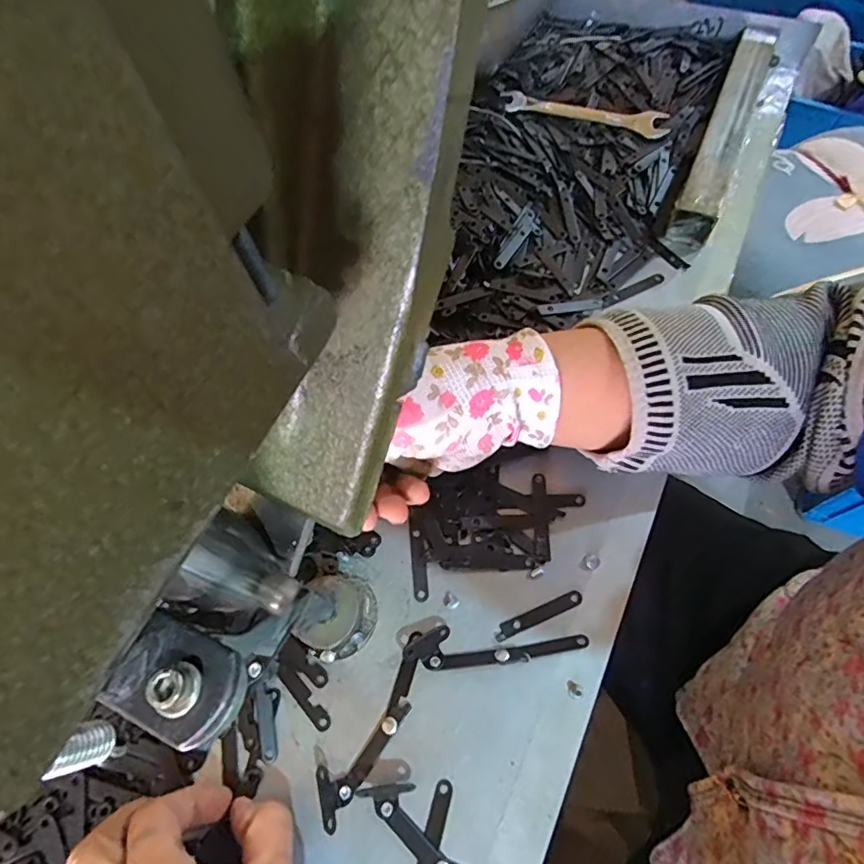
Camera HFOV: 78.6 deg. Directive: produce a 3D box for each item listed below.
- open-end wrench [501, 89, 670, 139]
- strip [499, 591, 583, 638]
[{"bbox_3d":[0.133,-0.281,0.460,0.144,0.010,0.026,18,68,13],"label":"open-end wrench"},{"bbox_3d":[0.063,0.104,0.302,0.049,0.004,0.008,-22,65,-5],"label":"strip"}]

